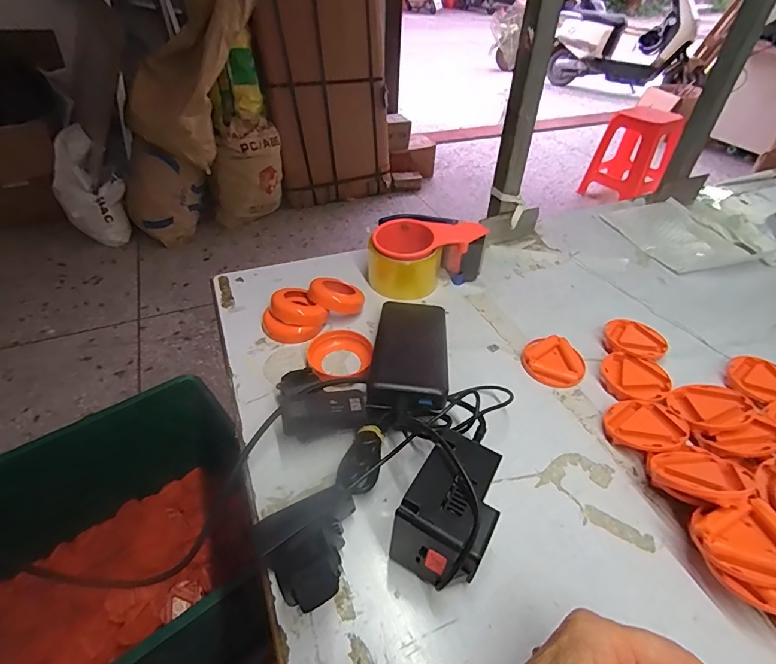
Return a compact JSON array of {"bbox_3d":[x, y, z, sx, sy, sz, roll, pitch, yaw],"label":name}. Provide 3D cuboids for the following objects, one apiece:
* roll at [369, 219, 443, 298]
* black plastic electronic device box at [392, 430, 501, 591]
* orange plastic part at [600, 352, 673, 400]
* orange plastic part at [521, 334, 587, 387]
[{"bbox_3d":[0.021,-0.092,0.542,0.091,0.070,0.080,7,42,6],"label":"roll"},{"bbox_3d":[0.043,0.126,0.286,0.054,0.077,0.074,23,46,22],"label":"black plastic electronic device box"},{"bbox_3d":[0.254,0.048,0.433,0.060,0.013,0.062,-19,46,-21],"label":"orange plastic part"},{"bbox_3d":[0.176,0.032,0.449,0.060,0.014,0.062,1,42,-1],"label":"orange plastic part"}]

